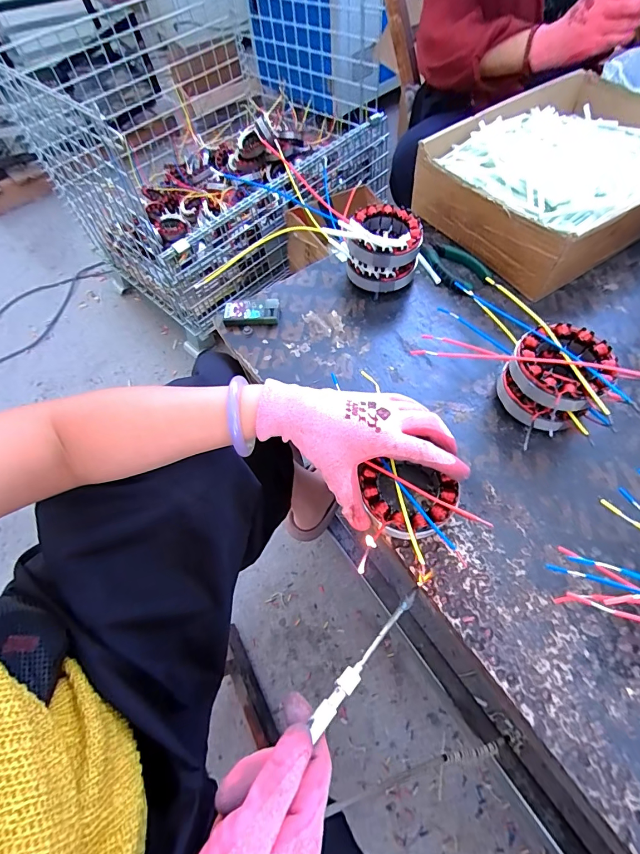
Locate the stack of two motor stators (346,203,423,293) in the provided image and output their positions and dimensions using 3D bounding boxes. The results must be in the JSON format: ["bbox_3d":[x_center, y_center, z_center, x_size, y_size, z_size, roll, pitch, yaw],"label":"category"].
[{"bbox_3d":[0.077,-0.217,0.488,0.086,0.081,0.080,-3,60,2],"label":"stack of two motor stators"}]

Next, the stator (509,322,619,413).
[{"bbox_3d":[0.228,-0.058,0.371,0.088,0.027,0.084,-2,60,4],"label":"stator"}]

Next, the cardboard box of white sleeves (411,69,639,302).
[{"bbox_3d":[0.319,-0.325,0.523,0.329,0.099,0.239,-31,63,-13],"label":"cardboard box of white sleeves"}]

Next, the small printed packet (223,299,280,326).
[{"bbox_3d":[-0.085,-0.143,0.495,0.067,0.018,0.031,-4,60,1],"label":"small printed packet"}]

